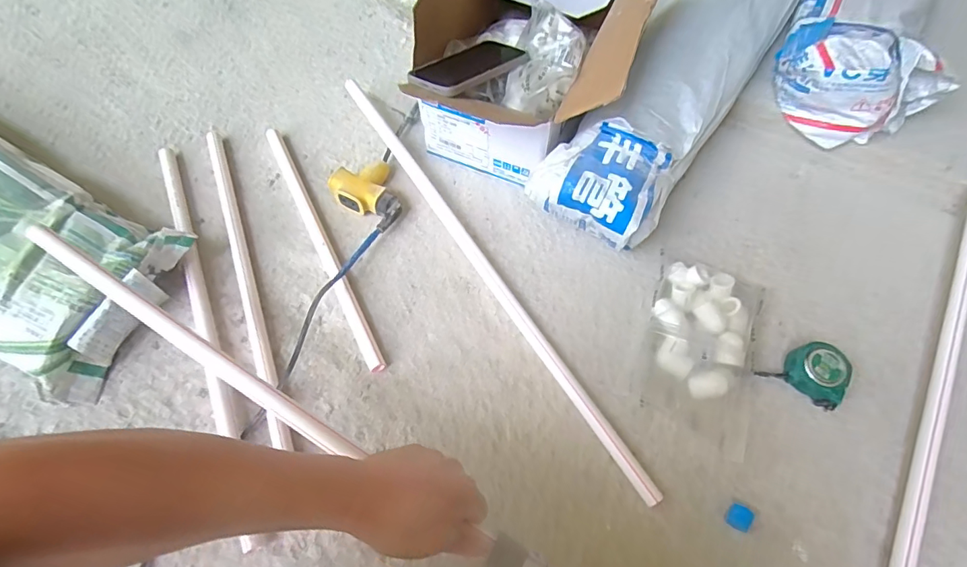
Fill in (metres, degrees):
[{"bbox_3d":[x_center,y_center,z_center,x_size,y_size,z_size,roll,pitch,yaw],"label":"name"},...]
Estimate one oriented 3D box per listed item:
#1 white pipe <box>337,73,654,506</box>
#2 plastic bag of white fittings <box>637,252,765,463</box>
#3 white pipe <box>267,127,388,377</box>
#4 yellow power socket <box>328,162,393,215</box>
[{"bbox_3d":[-0.011,-0.041,0.682,0.025,0.027,0.745,-30,68,-13],"label":"white pipe"},{"bbox_3d":[0.272,0.079,0.612,0.133,0.035,0.228,18,66,9],"label":"plastic bag of white fittings"},{"bbox_3d":[-0.233,-0.065,0.696,0.019,0.014,0.439,-26,67,-11],"label":"white pipe"},{"bbox_3d":[-0.181,-0.153,0.739,0.081,0.041,0.093,15,65,8],"label":"yellow power socket"}]

